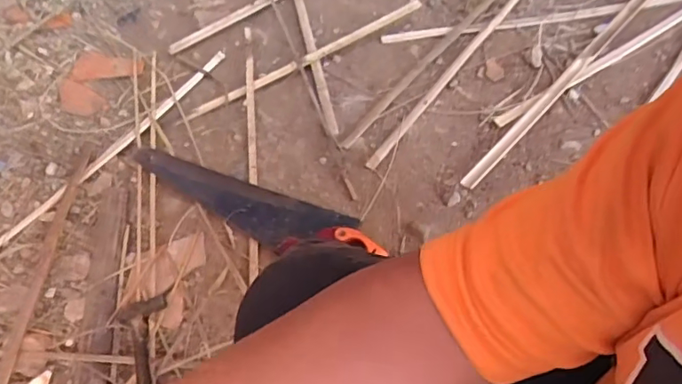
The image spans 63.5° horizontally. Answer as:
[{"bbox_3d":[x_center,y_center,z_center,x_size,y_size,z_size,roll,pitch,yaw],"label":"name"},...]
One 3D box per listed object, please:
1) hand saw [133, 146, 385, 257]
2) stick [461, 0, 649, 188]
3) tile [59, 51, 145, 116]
[{"bbox_3d":[-0.162,0.026,0.956,0.482,0.032,0.110,18,62,14],"label":"hand saw"},{"bbox_3d":[0.481,-0.269,1.063,0.030,0.021,0.779,38,68,23],"label":"stick"},{"bbox_3d":[-0.516,-0.229,1.152,0.158,0.023,0.153,20,62,15],"label":"tile"}]

